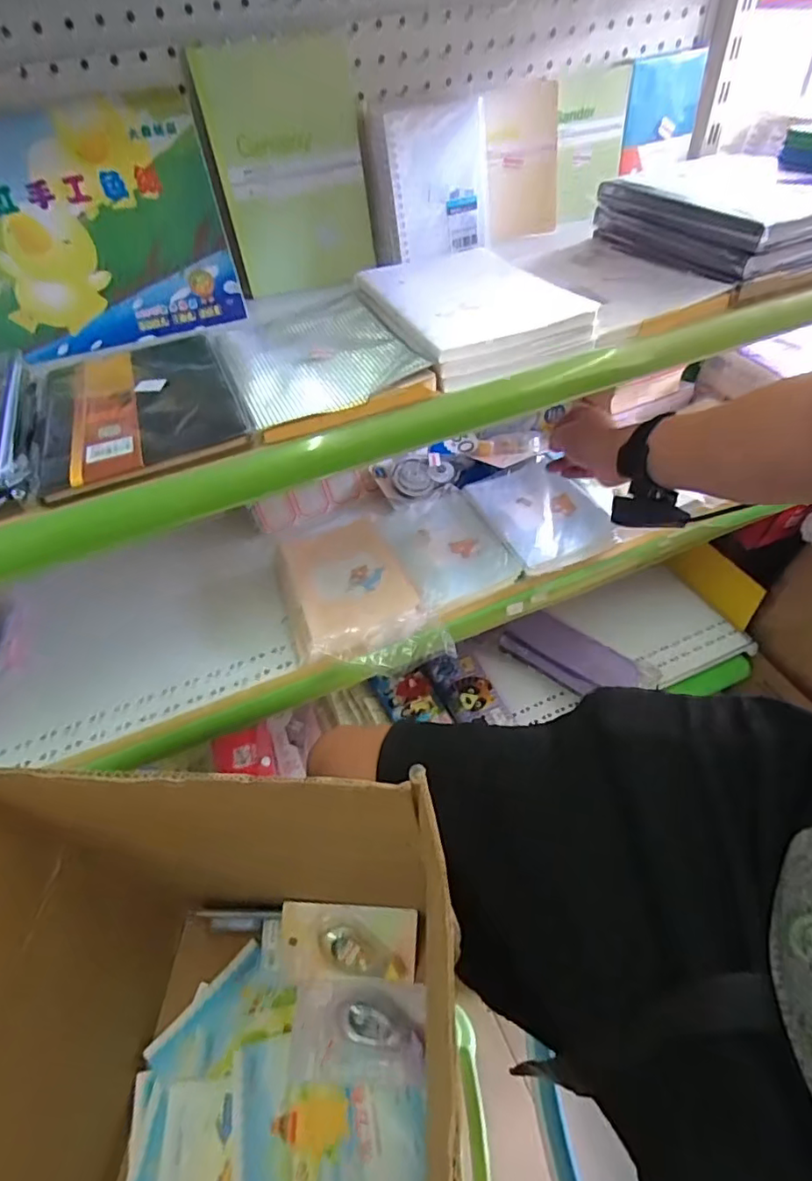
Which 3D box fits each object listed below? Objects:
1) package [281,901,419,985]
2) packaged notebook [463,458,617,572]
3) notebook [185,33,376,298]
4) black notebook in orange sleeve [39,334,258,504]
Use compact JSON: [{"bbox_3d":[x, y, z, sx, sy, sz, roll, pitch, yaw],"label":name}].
[{"bbox_3d":[-0.064,0.391,0.623,0.148,0.019,0.080,4,74,1],"label":"package"},{"bbox_3d":[0.172,-0.106,0.727,0.134,0.026,0.180,-19,47,-5],"label":"packaged notebook"},{"bbox_3d":[-0.117,-0.434,0.591,0.151,0.206,0.029,-20,41,-14],"label":"notebook"},{"bbox_3d":[-0.222,-0.160,0.456,0.146,0.014,0.217,-21,52,-12],"label":"black notebook in orange sleeve"}]

